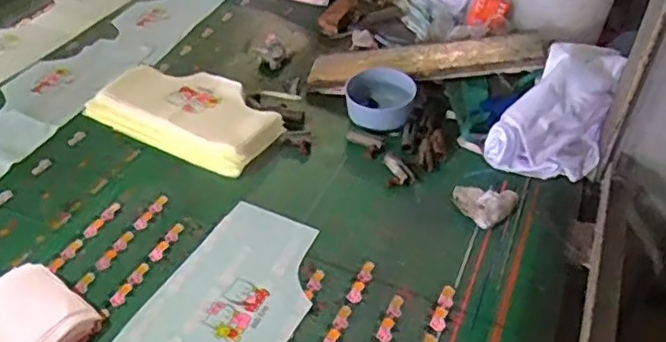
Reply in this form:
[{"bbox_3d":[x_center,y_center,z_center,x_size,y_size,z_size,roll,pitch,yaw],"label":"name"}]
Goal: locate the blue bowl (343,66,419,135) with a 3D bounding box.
[{"bbox_3d":[0.078,-0.122,1.030,0.101,0.052,0.107,1,41,-1],"label":"blue bowl"}]

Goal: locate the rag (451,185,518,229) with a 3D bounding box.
[{"bbox_3d":[0.203,0.038,0.863,0.063,0.028,0.069,-27,45,-28],"label":"rag"}]

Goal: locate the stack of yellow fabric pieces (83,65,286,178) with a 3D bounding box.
[{"bbox_3d":[-0.223,-0.096,1.011,0.317,0.043,0.164,19,43,24],"label":"stack of yellow fabric pieces"}]

